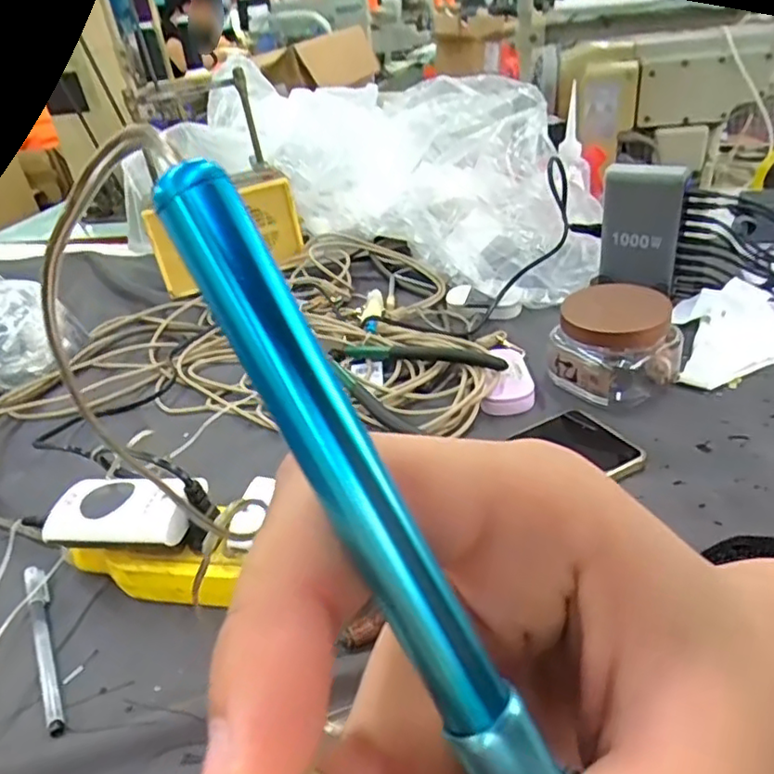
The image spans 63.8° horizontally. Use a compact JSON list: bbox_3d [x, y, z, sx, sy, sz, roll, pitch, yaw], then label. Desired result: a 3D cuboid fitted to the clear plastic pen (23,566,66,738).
[{"bbox_3d":[-0.211,0.155,0.382,0.013,0.013,0.145,-24,36,-24],"label":"clear plastic pen"}]

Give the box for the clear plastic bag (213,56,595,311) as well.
[{"bbox_3d":[0.002,-0.283,0.806,0.572,0.191,0.240,19,41,35],"label":"clear plastic bag"}]

